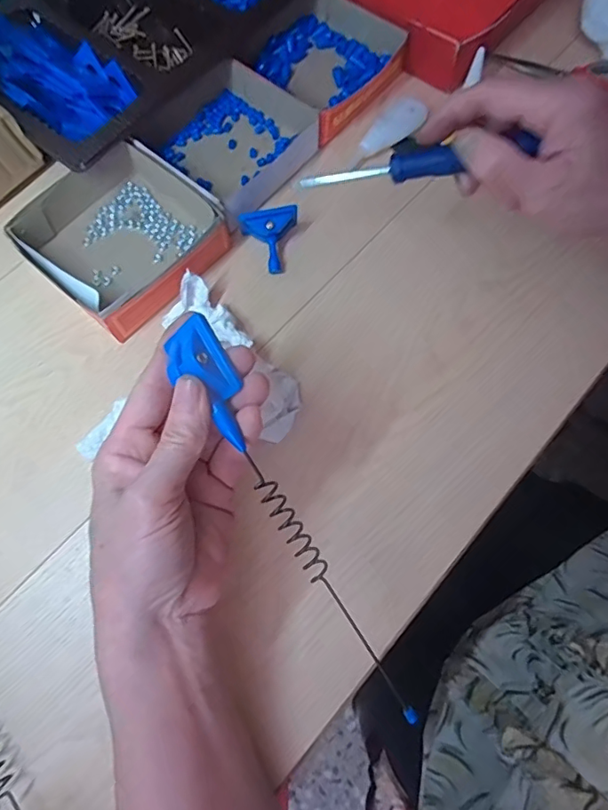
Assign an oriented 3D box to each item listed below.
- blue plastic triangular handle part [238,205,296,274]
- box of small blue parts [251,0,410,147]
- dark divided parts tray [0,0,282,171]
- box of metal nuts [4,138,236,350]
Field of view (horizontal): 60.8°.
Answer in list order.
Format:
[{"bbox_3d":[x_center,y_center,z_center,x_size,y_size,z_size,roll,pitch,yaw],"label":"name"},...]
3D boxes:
[{"bbox_3d":[-0.025,-0.125,0.394,0.043,0.045,0.016,-7,37,0],"label":"blue plastic triangular handle part"},{"bbox_3d":[0.010,-0.297,0.442,0.117,0.033,0.117,36,76,11],"label":"box of small blue parts"},{"bbox_3d":[-0.152,-0.340,0.456,0.186,0.043,0.300,36,76,11],"label":"dark divided parts tray"},{"bbox_3d":[-0.139,-0.132,0.397,0.134,0.032,0.125,40,77,12],"label":"box of metal nuts"}]

